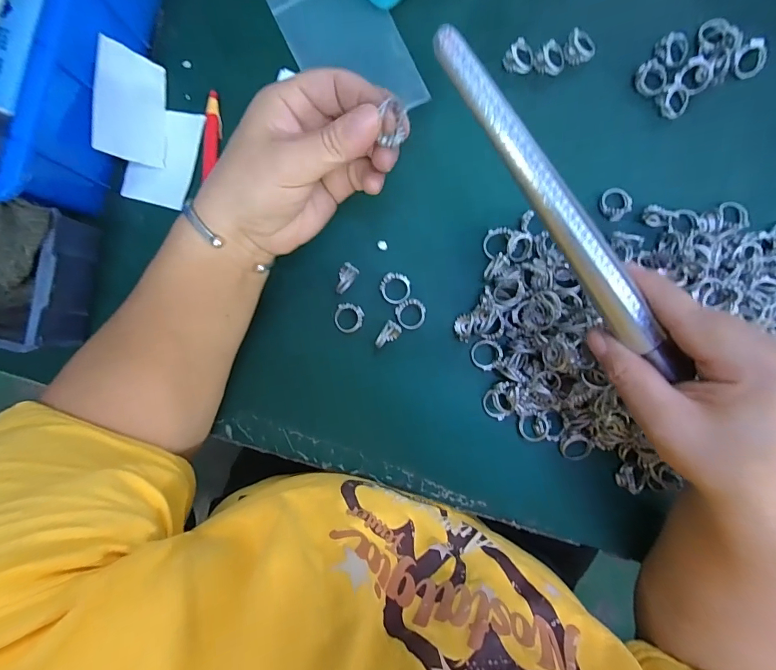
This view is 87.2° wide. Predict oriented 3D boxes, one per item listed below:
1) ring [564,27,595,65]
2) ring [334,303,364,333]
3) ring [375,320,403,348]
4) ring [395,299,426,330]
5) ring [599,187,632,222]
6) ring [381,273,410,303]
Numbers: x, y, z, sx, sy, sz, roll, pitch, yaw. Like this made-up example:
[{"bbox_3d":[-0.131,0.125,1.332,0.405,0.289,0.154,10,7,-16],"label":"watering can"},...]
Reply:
[{"bbox_3d":[0.143,-0.213,0.303,0.021,0.007,0.022,0,90,2],"label":"ring"},{"bbox_3d":[-0.029,-0.013,0.304,0.021,0.008,0.022,0,90,2],"label":"ring"},{"bbox_3d":[0.000,0.001,0.305,0.012,0.014,0.021,37,91,2],"label":"ring"},{"bbox_3d":[0.017,-0.016,0.304,0.022,0.007,0.022,0,90,2],"label":"ring"},{"bbox_3d":[0.170,-0.098,0.303,0.022,0.004,0.024,0,90,2],"label":"ring"},{"bbox_3d":[0.005,-0.035,0.302,0.022,0.007,0.023,0,90,2],"label":"ring"}]

